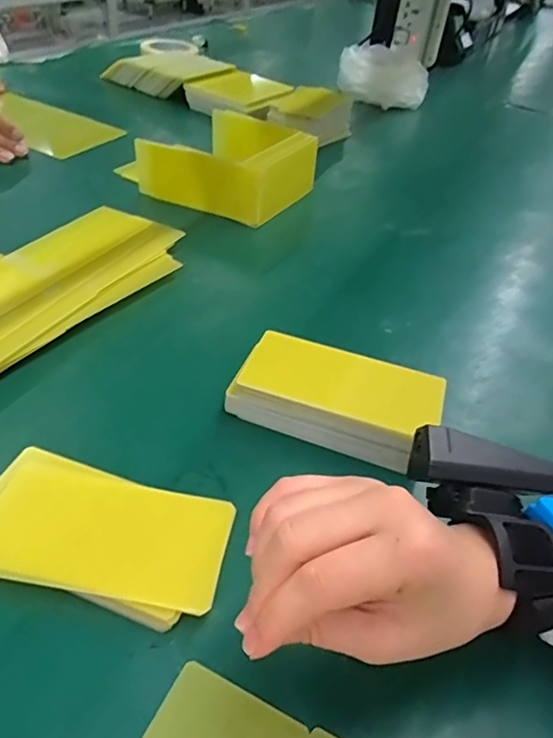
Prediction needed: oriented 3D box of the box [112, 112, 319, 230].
[{"bbox_3d":[-0.068,-0.266,0.693,0.214,0.070,0.163,23,44,18],"label":"box"}]

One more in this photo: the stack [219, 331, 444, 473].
[{"bbox_3d":[0.045,0.021,0.401,0.142,0.047,0.066,17,42,12],"label":"stack"}]

